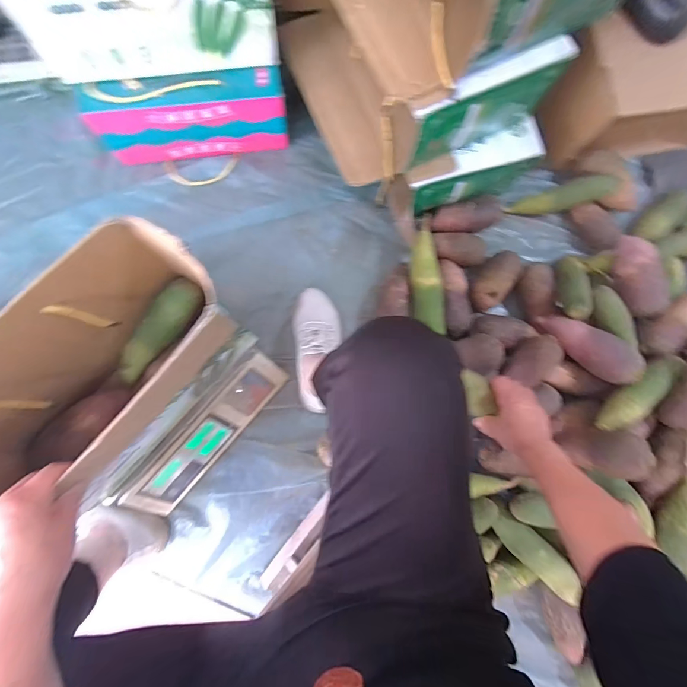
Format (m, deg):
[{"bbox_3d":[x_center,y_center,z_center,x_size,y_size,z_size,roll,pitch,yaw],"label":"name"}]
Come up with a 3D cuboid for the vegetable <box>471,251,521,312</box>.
[{"bbox_3d":[0.313,-0.128,0.722,0.072,0.070,0.130,31,83,-1],"label":"vegetable"}]

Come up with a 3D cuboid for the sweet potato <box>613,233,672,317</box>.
[{"bbox_3d":[0.595,-0.135,0.696,0.056,0.056,0.165,-27,87,-7],"label":"sweet potato"}]

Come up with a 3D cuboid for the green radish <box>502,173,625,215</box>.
[{"bbox_3d":[0.452,-0.305,0.727,0.209,0.040,0.047,-9,85,21],"label":"green radish"}]

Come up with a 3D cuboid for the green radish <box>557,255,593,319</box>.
[{"bbox_3d":[0.466,-0.118,0.697,0.048,0.052,0.170,22,53,-2],"label":"green radish"}]

